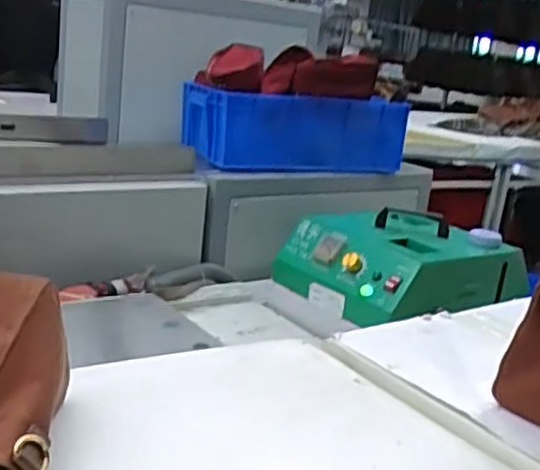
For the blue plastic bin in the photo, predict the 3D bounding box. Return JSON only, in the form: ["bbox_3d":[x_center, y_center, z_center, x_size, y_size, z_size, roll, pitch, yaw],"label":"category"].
[{"bbox_3d":[0.053,-0.256,1.776,0.500,0.185,0.254,1,16,-22],"label":"blue plastic bin"}]

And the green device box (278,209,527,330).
[{"bbox_3d":[0.234,0.054,1.324,0.350,0.128,0.302,-1,17,-27],"label":"green device box"}]

